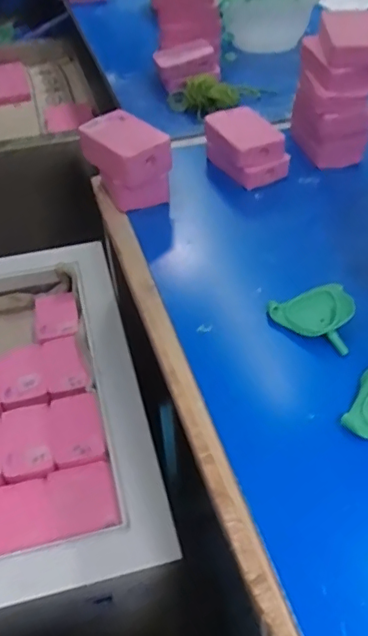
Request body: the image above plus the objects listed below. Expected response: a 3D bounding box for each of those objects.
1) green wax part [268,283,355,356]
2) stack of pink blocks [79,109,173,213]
[{"bbox_3d":[0.087,-0.005,0.367,0.055,0.016,0.040,24,52,25],"label":"green wax part"},{"bbox_3d":[-0.049,-0.128,0.470,0.050,0.065,0.070,-29,50,-23],"label":"stack of pink blocks"}]

